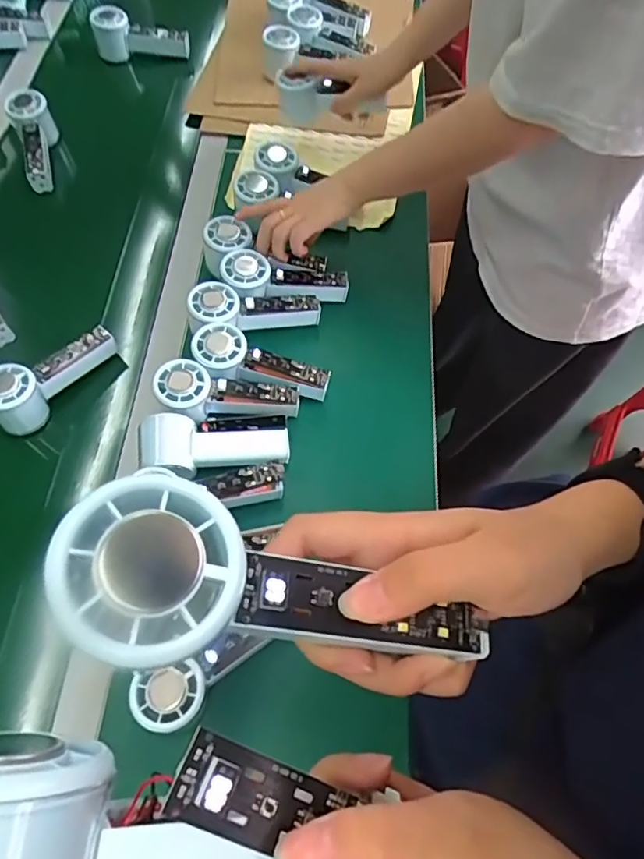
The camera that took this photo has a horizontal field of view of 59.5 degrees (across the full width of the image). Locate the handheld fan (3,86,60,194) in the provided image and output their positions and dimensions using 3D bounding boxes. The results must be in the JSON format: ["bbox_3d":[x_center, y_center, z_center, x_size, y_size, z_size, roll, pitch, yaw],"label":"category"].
[{"bbox_3d":[-0.398,-0.401,0.786,0.051,0.047,0.150,-11,80,-7],"label":"handheld fan"}]

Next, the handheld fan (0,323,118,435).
[{"bbox_3d":[-0.294,-0.063,0.611,0.047,0.056,0.144,38,68,17],"label":"handheld fan"}]

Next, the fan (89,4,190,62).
[{"bbox_3d":[-0.286,-0.613,0.883,0.157,0.054,0.046,12,63,5],"label":"fan"}]

